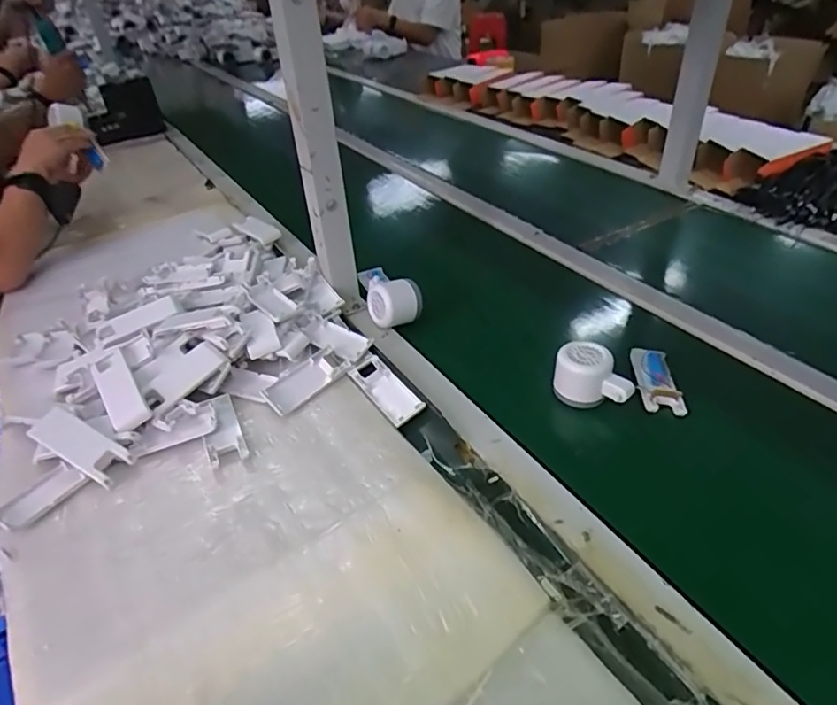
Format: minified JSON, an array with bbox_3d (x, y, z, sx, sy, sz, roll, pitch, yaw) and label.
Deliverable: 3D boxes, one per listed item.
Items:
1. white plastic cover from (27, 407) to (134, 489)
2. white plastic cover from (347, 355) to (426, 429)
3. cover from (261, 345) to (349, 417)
[{"bbox_3d":[-0.335,0.091,0.553,0.104,0.021,0.035,26,46,11],"label":"white plastic cover"},{"bbox_3d":[-0.035,0.041,0.624,0.041,0.015,0.105,-26,41,-25],"label":"white plastic cover"},{"bbox_3d":[-0.131,0.032,0.639,0.042,0.021,0.100,27,48,33],"label":"cover"}]

